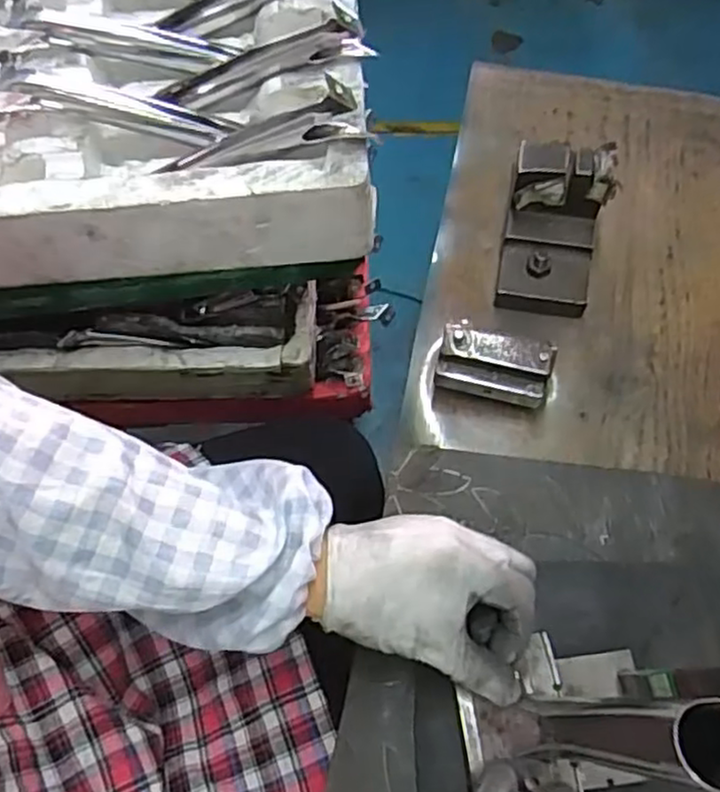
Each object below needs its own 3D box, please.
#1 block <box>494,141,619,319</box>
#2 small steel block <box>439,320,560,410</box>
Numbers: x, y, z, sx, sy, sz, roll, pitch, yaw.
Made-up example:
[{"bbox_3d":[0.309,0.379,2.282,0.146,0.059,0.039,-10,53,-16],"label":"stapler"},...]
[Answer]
[{"bbox_3d":[0.135,-0.118,0.492,0.067,0.073,0.099,8,67,5],"label":"block"},{"bbox_3d":[0.086,-0.016,0.459,0.069,0.060,0.029,11,67,6],"label":"small steel block"}]

